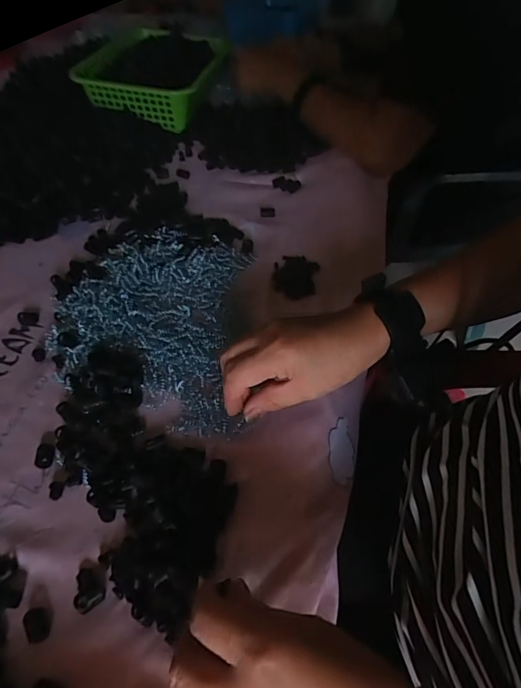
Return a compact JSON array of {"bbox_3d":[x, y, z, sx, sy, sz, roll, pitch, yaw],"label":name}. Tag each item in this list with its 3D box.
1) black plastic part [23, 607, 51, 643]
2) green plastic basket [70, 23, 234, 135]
[{"bbox_3d":[-0.156,0.196,0.295,0.016,0.008,0.021,-21,54,-12],"label":"black plastic part"},{"bbox_3d":[-0.188,-0.503,0.793,0.221,0.082,0.279,7,53,9],"label":"green plastic basket"}]

